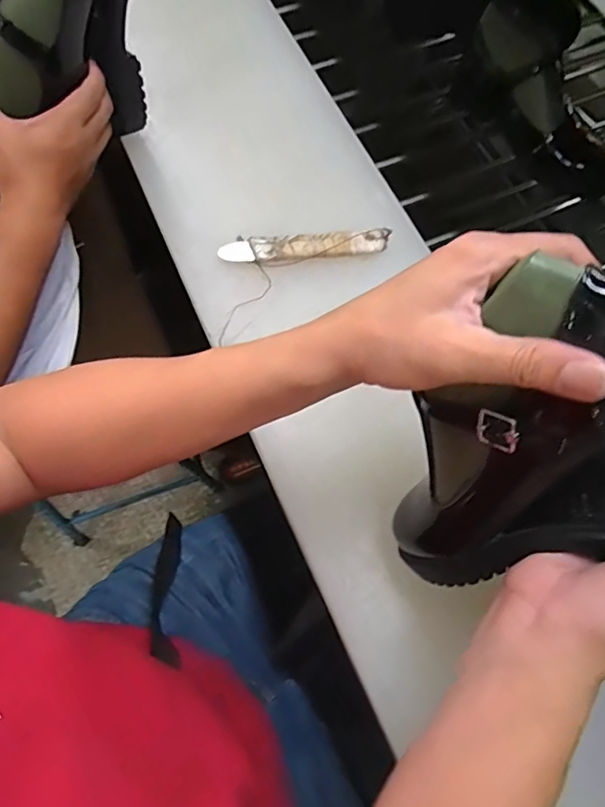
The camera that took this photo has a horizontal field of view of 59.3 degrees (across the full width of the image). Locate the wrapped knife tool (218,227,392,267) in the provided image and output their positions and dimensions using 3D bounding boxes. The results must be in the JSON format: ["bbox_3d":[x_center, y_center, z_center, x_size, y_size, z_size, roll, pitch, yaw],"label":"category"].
[{"bbox_3d":[0.002,-0.156,0.527,0.164,0.018,0.028,-4,68,-2],"label":"wrapped knife tool"}]

